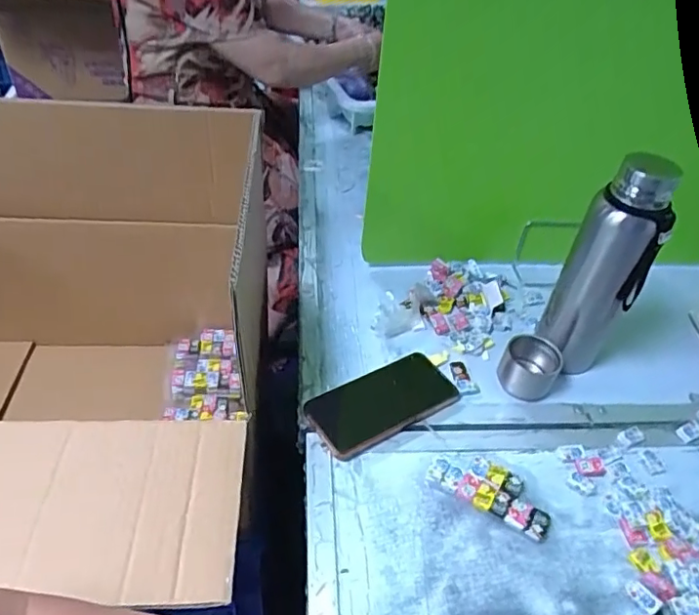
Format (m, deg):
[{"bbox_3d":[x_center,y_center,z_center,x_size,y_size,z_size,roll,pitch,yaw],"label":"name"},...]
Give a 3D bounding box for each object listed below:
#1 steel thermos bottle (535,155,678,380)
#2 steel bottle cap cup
[{"bbox_3d":[0.283,-0.047,0.626,0.079,0.269,0.081,23,45,18],"label":"steel thermos bottle"},{"bbox_3d":[0.209,0.070,0.654,0.061,0.045,0.056,3,43,-3],"label":"steel bottle cap cup"}]

